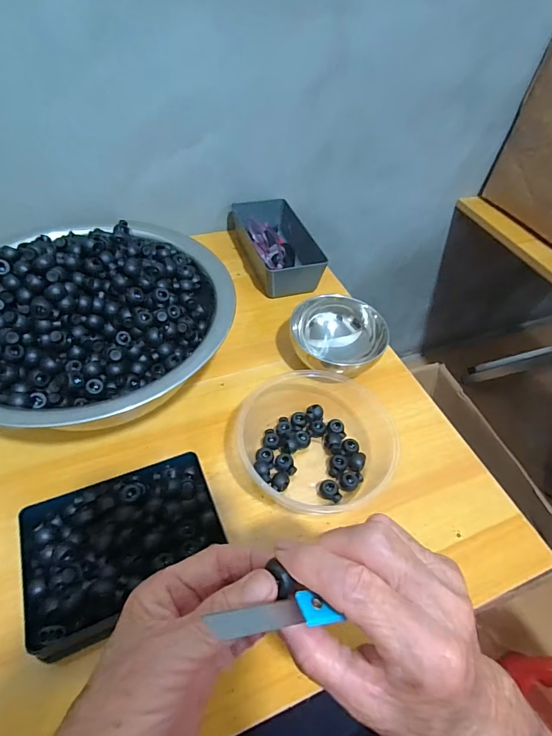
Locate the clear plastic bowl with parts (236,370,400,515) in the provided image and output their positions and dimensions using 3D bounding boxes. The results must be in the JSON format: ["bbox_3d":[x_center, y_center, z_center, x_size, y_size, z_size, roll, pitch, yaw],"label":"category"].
[{"bbox_3d":[0.046,0.058,0.403,0.155,0.053,0.148,3,50,-4],"label":"clear plastic bowl with parts"}]

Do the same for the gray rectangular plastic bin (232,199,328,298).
[{"bbox_3d":[0.002,-0.182,0.603,0.099,0.047,0.178,-13,53,-17],"label":"gray rectangular plastic bin"}]

